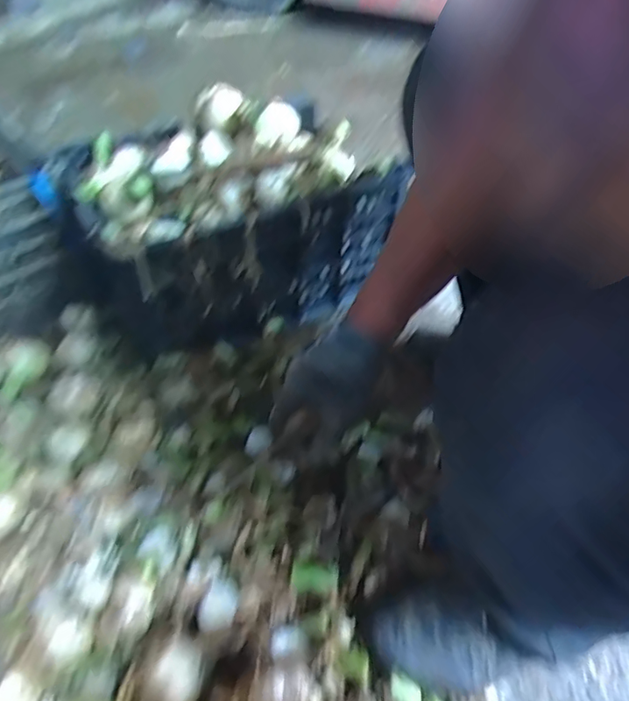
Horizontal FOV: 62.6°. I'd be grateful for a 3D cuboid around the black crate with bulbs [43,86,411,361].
[{"bbox_3d":[-0.128,-0.199,0.789,0.421,0.268,0.296,-22,51,-22],"label":"black crate with bulbs"}]

